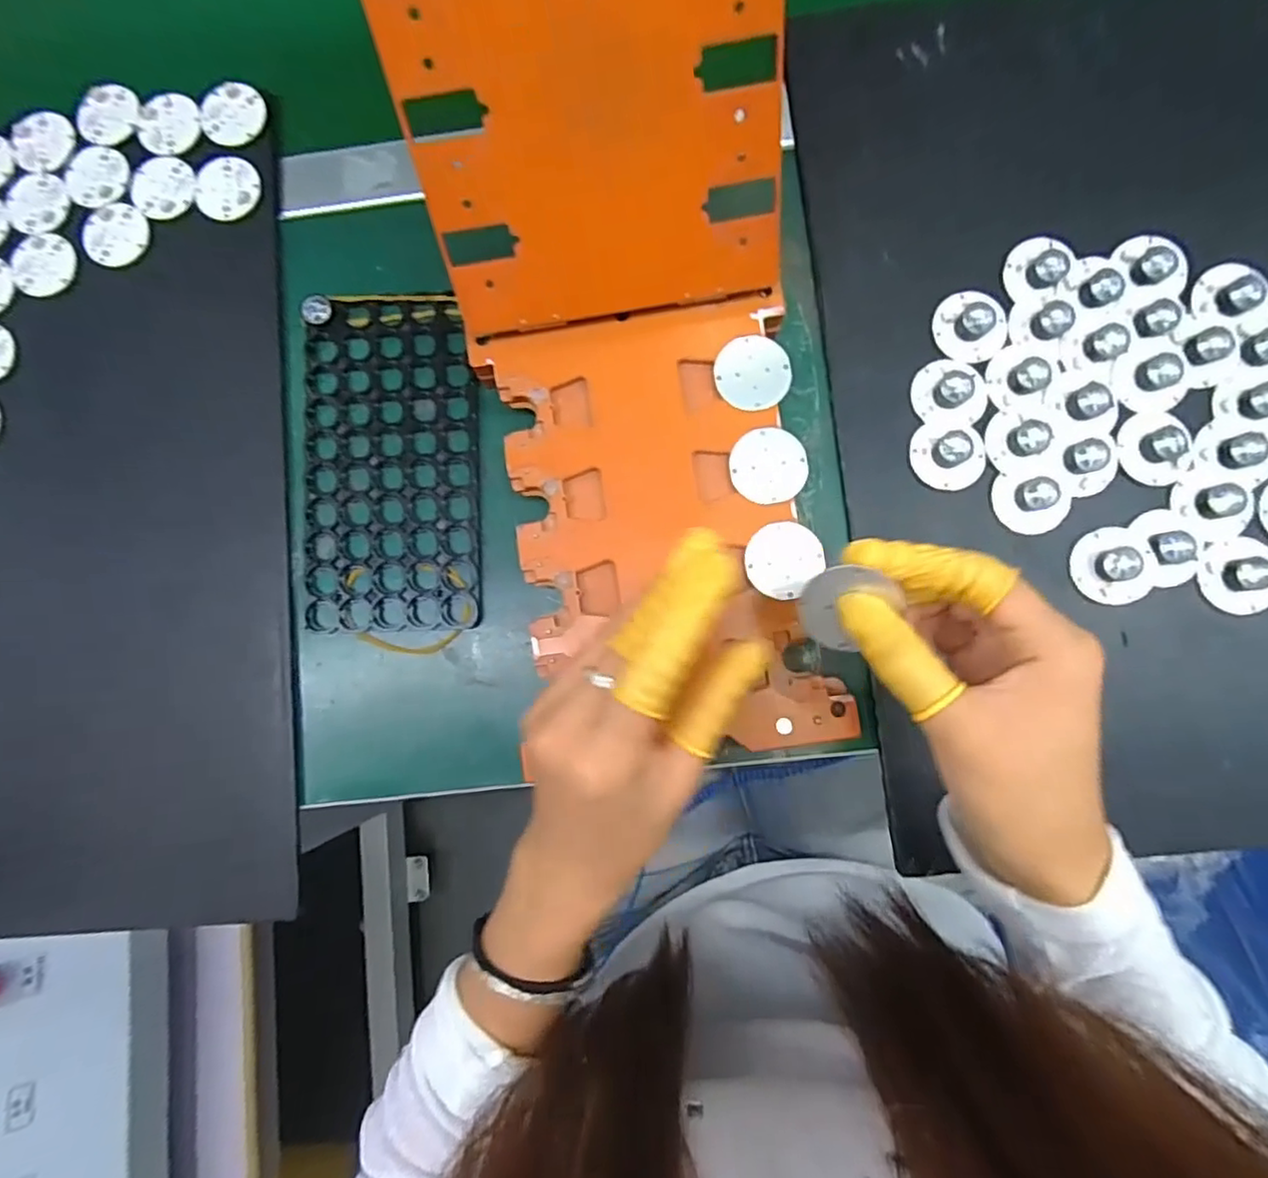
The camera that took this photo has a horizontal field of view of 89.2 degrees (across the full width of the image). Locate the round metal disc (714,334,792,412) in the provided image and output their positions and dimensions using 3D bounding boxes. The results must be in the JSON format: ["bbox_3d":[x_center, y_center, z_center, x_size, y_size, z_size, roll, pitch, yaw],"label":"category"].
[{"bbox_3d":[0.063,-0.114,0.338,0.039,0.004,0.039,0,87,4],"label":"round metal disc"}]

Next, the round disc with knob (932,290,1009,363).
[{"bbox_3d":[0.185,-0.145,0.351,0.036,0.011,0.040,-42,86,1],"label":"round disc with knob"}]

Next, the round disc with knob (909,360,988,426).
[{"bbox_3d":[0.172,-0.108,0.347,0.039,0.011,0.034,2,88,4],"label":"round disc with knob"}]

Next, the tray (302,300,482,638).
[{"bbox_3d":[-0.139,-0.072,0.370,0.101,0.011,0.191,-3,87,4],"label":"tray"}]

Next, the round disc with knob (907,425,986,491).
[{"bbox_3d":[0.171,-0.072,0.346,0.038,0.010,0.035,0,88,4],"label":"round disc with knob"}]

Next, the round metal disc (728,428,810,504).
[{"bbox_3d":[0.070,-0.064,0.333,0.038,0.004,0.039,0,85,3],"label":"round metal disc"}]

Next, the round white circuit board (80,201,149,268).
[{"bbox_3d":[-0.313,-0.214,0.387,0.039,0.004,0.038,0,88,4],"label":"round white circuit board"}]

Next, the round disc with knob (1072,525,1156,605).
[{"bbox_3d":[0.251,-0.012,0.335,0.037,0.012,0.040,0,88,4],"label":"round disc with knob"}]

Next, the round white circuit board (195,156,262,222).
[{"bbox_3d":[-0.245,-0.241,0.386,0.040,0.004,0.039,0,88,4],"label":"round white circuit board"}]

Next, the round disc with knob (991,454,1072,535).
[{"bbox_3d":[0.213,-0.048,0.342,0.033,0.009,0.038,-37,86,1],"label":"round disc with knob"}]

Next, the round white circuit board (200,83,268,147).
[{"bbox_3d":[-0.243,-0.288,0.392,0.039,0.006,0.039,0,88,4],"label":"round white circuit board"}]

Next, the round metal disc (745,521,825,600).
[{"bbox_3d":[0.076,-0.016,0.328,0.035,0.004,0.039,42,85,9],"label":"round metal disc"}]

